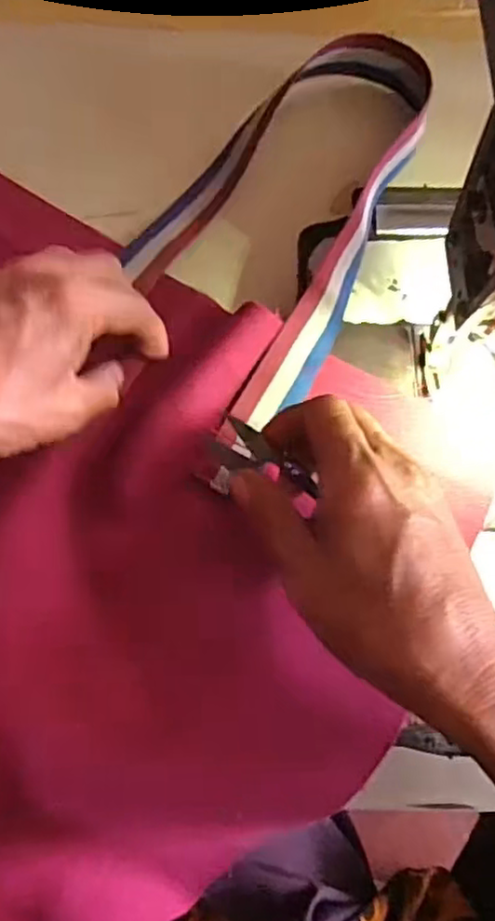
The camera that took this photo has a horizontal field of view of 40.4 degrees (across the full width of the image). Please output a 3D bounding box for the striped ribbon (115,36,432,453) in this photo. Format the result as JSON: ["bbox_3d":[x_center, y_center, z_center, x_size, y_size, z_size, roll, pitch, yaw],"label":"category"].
[{"bbox_3d":[0.021,-0.135,0.371,0.128,0.034,0.250,34,73,10],"label":"striped ribbon"}]

